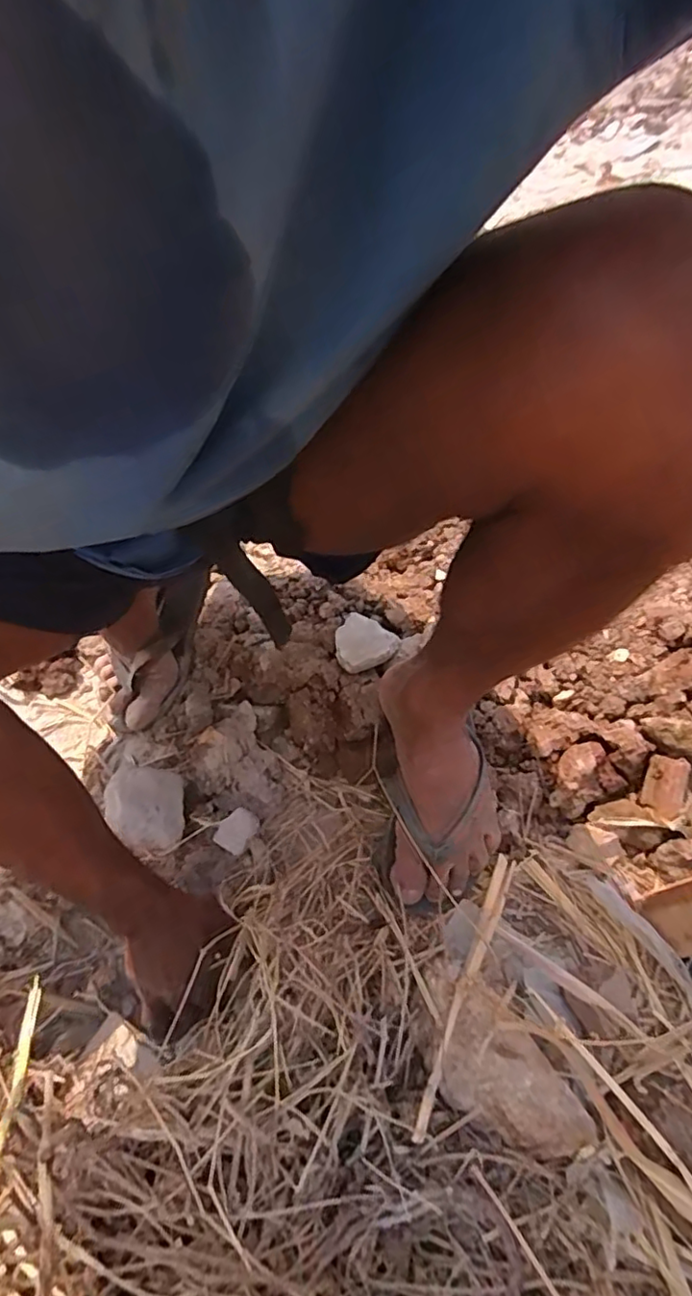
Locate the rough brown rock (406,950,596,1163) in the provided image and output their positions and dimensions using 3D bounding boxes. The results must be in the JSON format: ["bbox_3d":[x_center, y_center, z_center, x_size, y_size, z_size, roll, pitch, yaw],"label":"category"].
[{"bbox_3d":[0.106,0.309,0.458,0.072,0.035,0.146,-38,63,-18],"label":"rough brown rock"}]

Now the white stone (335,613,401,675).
[{"bbox_3d":[0.015,-0.008,0.670,0.066,0.031,0.070,-2,58,3],"label":"white stone"}]

